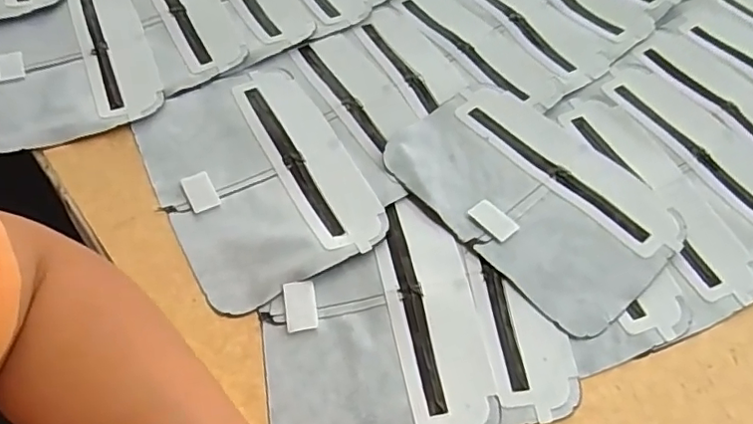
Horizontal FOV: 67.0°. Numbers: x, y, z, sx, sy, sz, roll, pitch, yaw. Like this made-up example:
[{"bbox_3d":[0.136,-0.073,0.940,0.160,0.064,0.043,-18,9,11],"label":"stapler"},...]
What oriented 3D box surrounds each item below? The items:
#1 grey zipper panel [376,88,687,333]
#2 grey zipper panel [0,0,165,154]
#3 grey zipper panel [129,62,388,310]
[{"bbox_3d":[0.111,-0.015,0.402,0.133,0.009,0.190,-39,65,-23],"label":"grey zipper panel"},{"bbox_3d":[-0.251,-0.122,0.459,0.129,0.014,0.171,-22,59,-14],"label":"grey zipper panel"},{"bbox_3d":[-0.088,-0.030,0.406,0.128,0.007,0.191,-25,60,-16],"label":"grey zipper panel"}]

